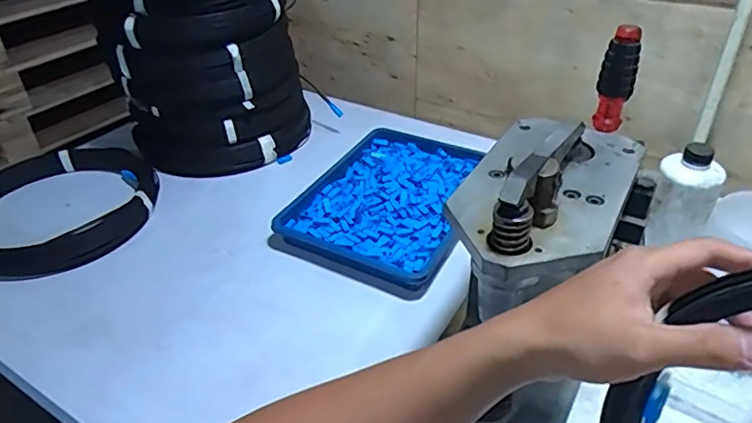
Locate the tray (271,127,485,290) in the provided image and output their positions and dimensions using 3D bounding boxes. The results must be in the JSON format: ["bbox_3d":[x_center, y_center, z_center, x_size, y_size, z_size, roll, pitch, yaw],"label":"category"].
[{"bbox_3d":[0.027,-0.025,0.847,0.233,0.036,0.333,15,39,21],"label":"tray"}]

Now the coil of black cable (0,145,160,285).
[{"bbox_3d":[-0.475,-0.006,0.829,0.279,0.053,0.278,-1,36,1],"label":"coil of black cable"}]

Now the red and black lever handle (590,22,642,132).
[{"bbox_3d":[0.244,-0.133,0.559,0.029,0.103,0.022,-5,36,-5],"label":"red and black lever handle"}]

